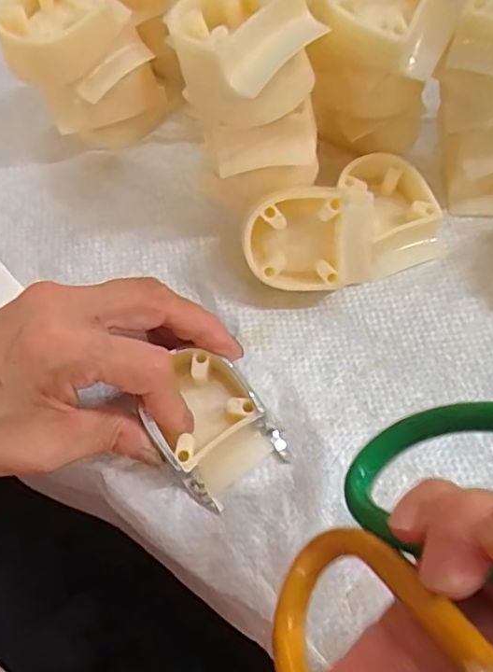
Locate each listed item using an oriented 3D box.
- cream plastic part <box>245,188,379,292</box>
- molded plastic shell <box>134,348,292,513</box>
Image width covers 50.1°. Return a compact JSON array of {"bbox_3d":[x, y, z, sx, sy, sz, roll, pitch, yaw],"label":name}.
[{"bbox_3d":[0.028,-0.048,0.258,0.066,0.047,0.029,-7,20,-11],"label":"cream plastic part"},{"bbox_3d":[-0.016,0.038,0.231,0.045,0.023,0.059,-34,68,-13],"label":"molded plastic shell"}]

